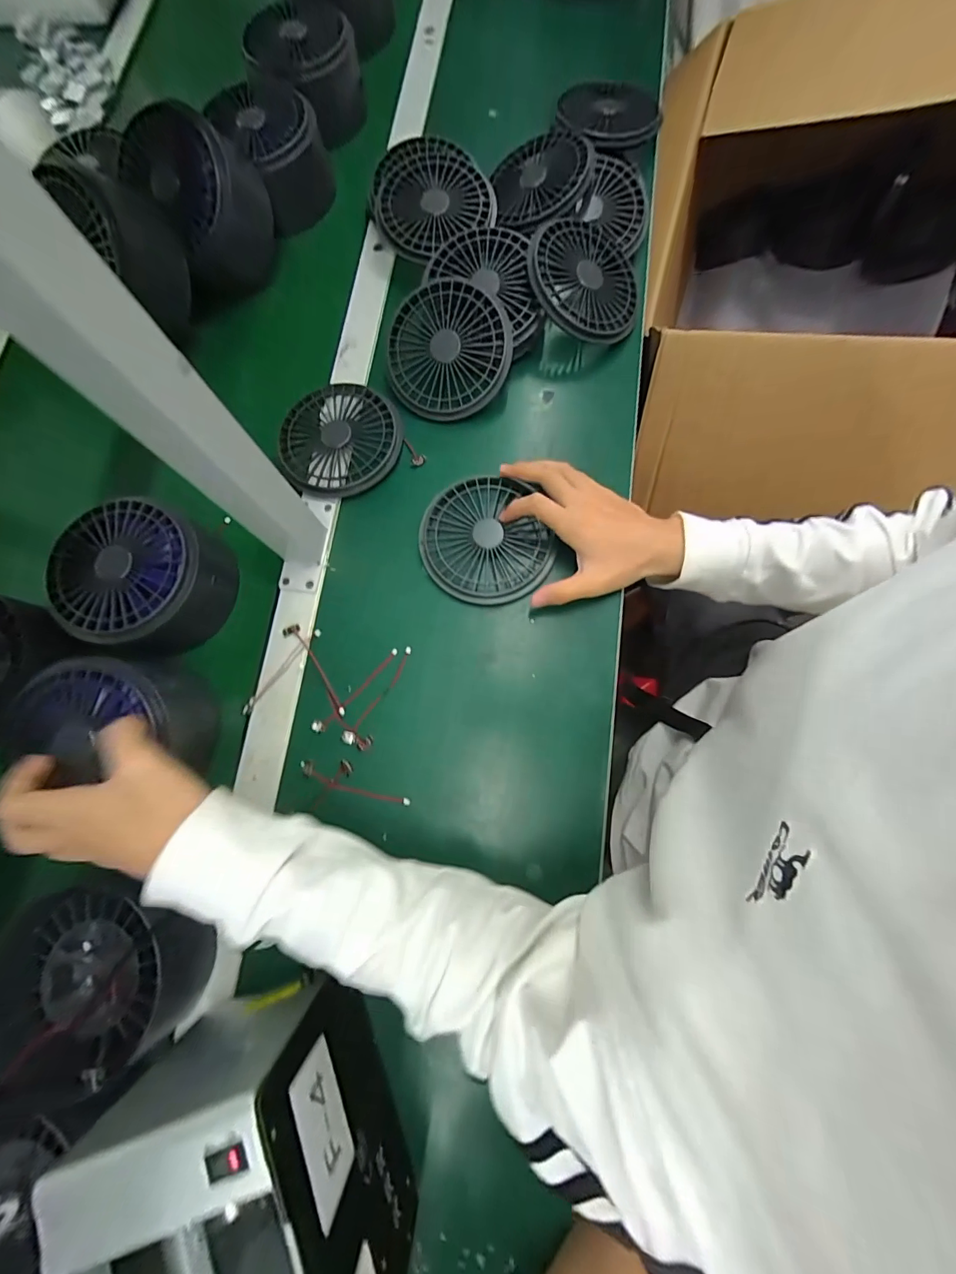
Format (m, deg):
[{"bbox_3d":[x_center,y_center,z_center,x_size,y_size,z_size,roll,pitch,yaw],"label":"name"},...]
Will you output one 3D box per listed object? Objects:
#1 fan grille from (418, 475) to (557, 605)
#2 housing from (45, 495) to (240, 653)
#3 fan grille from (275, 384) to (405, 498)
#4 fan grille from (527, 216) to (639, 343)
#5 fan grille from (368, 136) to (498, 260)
[{"bbox_3d":[0.007,-0.097,0.437,0.126,0.015,0.124,0,76,-2],"label":"fan grille"},{"bbox_3d":[-0.319,-0.059,0.430,0.120,0.086,0.133,32,77,6],"label":"housing"},{"bbox_3d":[-0.145,-0.212,0.471,0.124,0.022,0.128,-6,76,-3],"label":"fan grille"},{"bbox_3d":[0.113,-0.385,0.472,0.123,0.013,0.133,-3,83,-19],"label":"fan grille"},{"bbox_3d":[-0.057,-0.511,0.507,0.131,0.026,0.157,-23,78,-3],"label":"fan grille"}]

